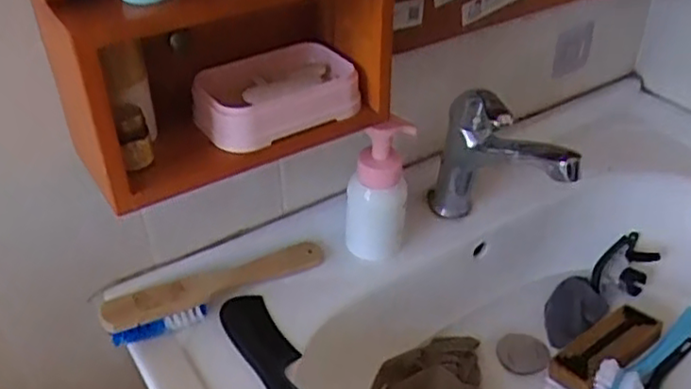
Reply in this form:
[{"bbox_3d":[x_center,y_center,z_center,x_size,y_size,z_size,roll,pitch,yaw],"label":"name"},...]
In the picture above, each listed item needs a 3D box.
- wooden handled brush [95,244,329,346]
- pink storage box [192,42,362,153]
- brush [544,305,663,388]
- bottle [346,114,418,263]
[{"bbox_3d":[-0.130,0.092,0.694,0.234,0.056,0.040,-24,43,-28],"label":"wooden handled brush"},{"bbox_3d":[-0.062,-0.088,0.582,0.139,0.035,0.096,-21,41,-25],"label":"pink storage box"},{"bbox_3d":[0.284,0.177,0.747,0.152,0.040,0.059,-29,45,-33],"label":"brush"},{"bbox_3d":[0.034,-0.004,0.724,0.055,0.168,0.059,27,45,32],"label":"bottle"}]

